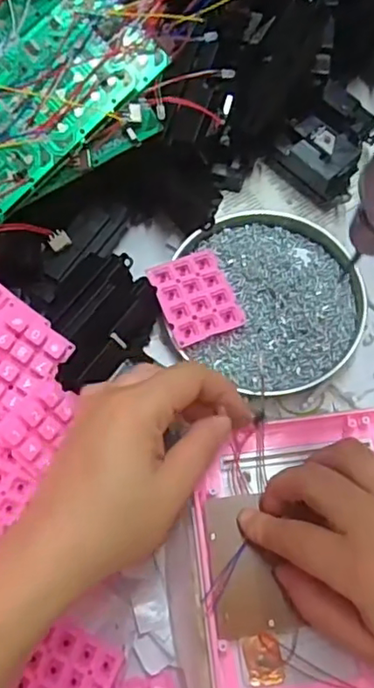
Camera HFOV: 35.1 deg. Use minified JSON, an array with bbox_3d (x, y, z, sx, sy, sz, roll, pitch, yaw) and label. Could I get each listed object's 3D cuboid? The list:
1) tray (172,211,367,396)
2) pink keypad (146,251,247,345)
[{"bbox_3d":[0.061,-0.029,0.415,0.120,0.017,0.129,-1,70,2],"label":"tray"},{"bbox_3d":[0.006,-0.033,0.402,0.050,0.004,0.059,-20,79,-14],"label":"pink keypad"}]

